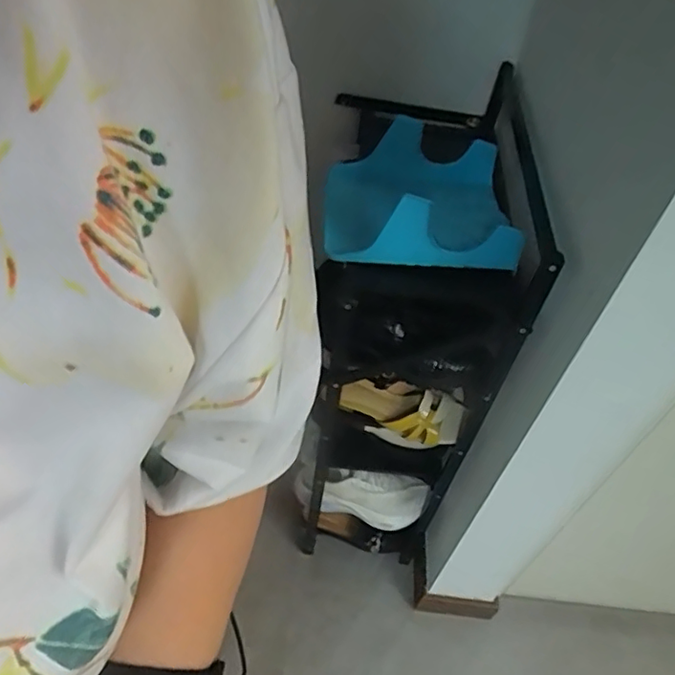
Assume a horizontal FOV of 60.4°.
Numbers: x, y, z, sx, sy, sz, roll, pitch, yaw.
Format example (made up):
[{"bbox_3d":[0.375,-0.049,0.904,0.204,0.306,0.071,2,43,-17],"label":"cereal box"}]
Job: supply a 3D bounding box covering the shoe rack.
[{"bbox_3d":[0.110,0.005,1.073,0.269,0.793,0.469,8,48,0],"label":"shoe rack"}]

